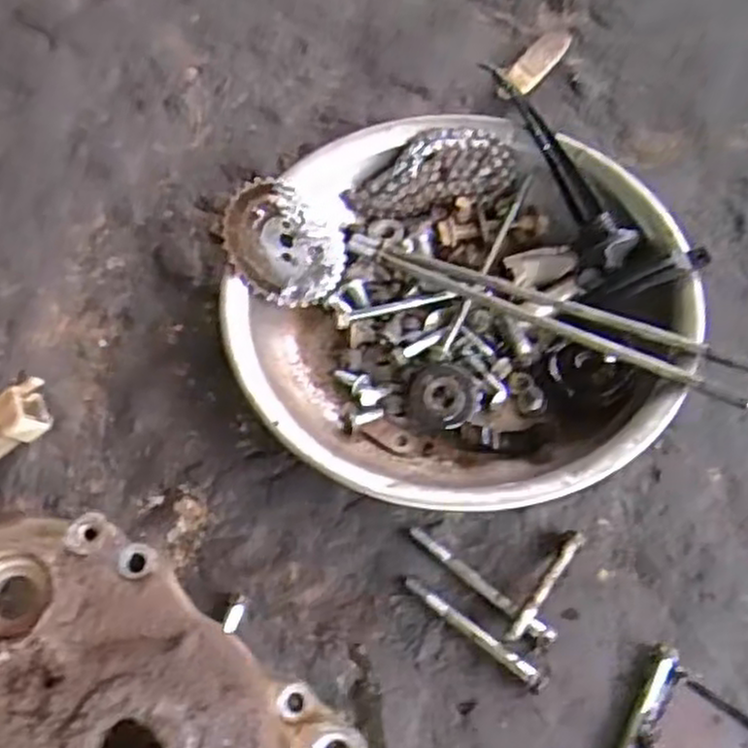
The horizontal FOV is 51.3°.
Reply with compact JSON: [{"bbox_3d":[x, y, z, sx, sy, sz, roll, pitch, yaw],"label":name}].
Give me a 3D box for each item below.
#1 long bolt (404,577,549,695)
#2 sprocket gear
[{"bbox_3d":[0.038,0.101,0.305,0.065,0.009,0.007,34,66,19],"label":"long bolt"},{"bbox_3d":[-0.043,-0.062,0.373,0.060,0.004,0.057,8,74,-28],"label":"sprocket gear"}]

